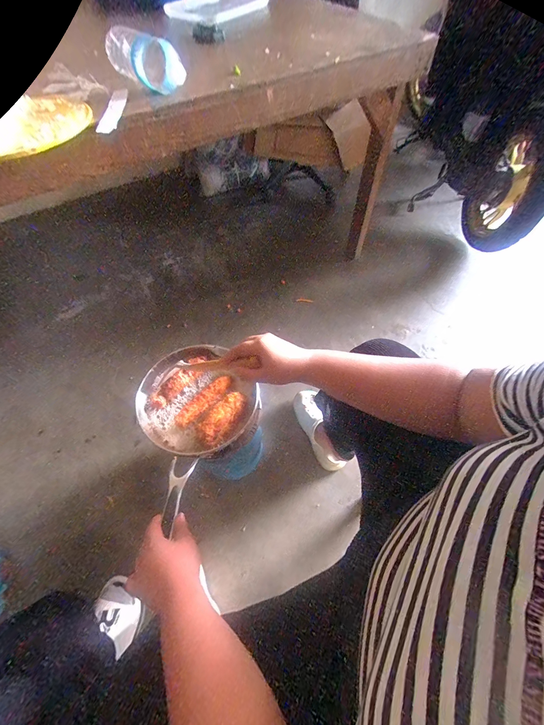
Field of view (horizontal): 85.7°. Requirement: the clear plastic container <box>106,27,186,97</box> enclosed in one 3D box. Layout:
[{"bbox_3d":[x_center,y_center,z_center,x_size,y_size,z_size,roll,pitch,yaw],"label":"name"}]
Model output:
[{"bbox_3d":[-0.265,-0.629,0.613,0.068,0.067,0.267,-36,67,-19],"label":"clear plastic container"}]

